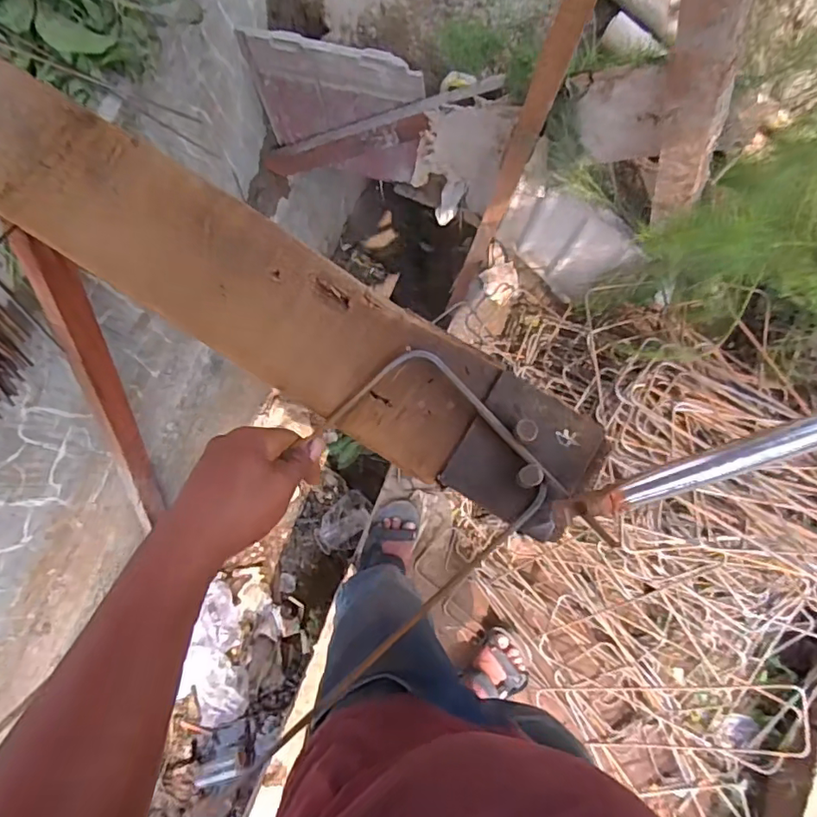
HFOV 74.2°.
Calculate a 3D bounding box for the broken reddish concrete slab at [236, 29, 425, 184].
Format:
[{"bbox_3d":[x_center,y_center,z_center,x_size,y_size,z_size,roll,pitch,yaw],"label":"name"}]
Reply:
[{"bbox_3d":[-0.158,-0.657,1.203,0.401,0.325,0.036,21,73,12],"label":"broken reddish concrete slab"}]

